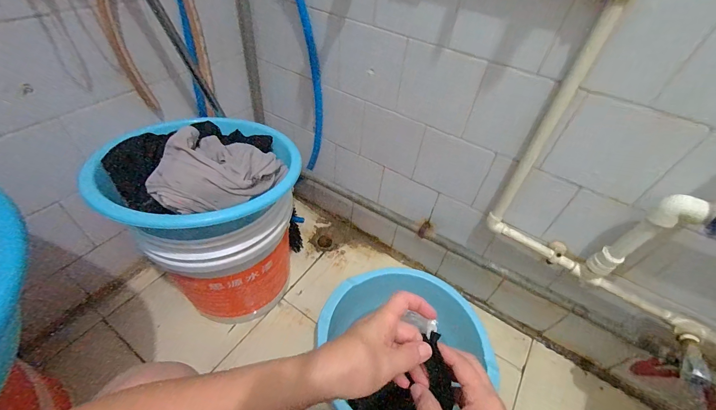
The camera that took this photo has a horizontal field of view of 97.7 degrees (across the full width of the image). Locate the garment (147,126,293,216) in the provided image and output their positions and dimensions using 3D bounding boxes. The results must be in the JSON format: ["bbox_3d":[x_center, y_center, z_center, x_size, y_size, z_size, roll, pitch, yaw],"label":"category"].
[{"bbox_3d":[-0.225,-0.060,0.498,0.156,0.086,0.188,15,47,8],"label":"garment"}]

